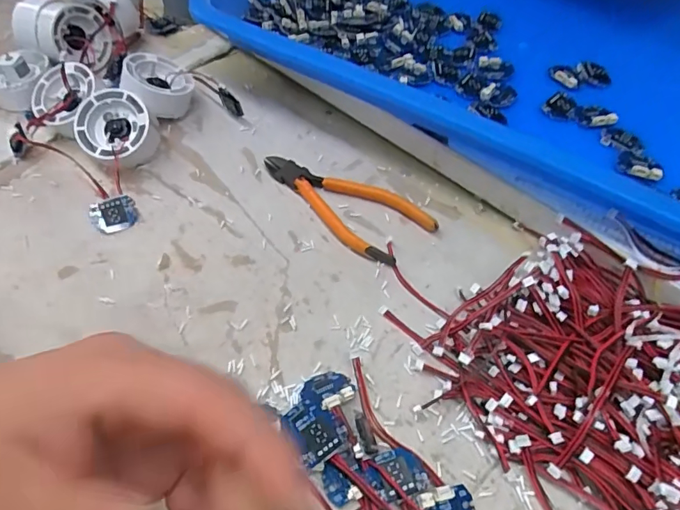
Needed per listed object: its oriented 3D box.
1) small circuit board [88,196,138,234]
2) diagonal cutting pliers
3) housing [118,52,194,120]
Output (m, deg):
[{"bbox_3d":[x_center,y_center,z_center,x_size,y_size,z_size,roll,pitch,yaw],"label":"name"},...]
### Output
[{"bbox_3d":[-0.154,-0.027,0.329,0.027,0.024,0.007,-13,18,-13],"label":"small circuit board"},{"bbox_3d":[0.003,-0.042,0.343,0.128,0.009,0.056,38,63,24],"label":"diagonal cutting pliers"},{"bbox_3d":[-0.147,-0.136,0.386,0.054,0.028,0.054,16,40,-12],"label":"housing"}]

